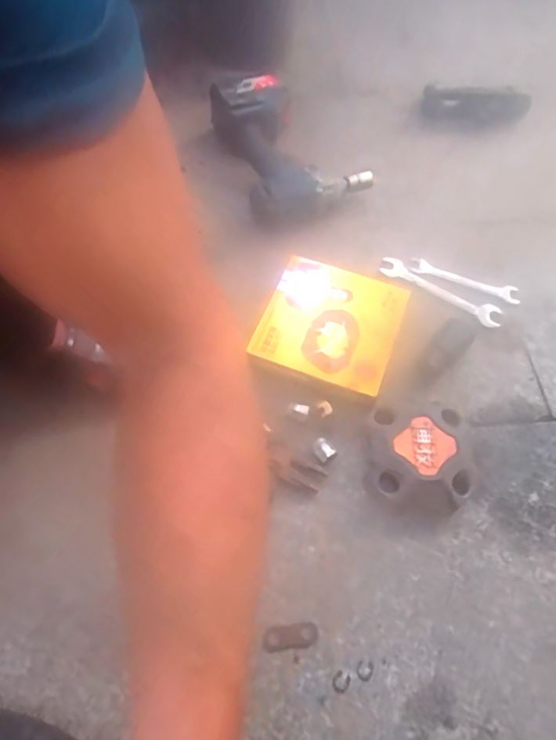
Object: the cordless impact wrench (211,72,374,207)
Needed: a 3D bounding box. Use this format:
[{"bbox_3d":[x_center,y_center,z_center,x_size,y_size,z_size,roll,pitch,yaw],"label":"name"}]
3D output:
[{"bbox_3d":[0.013,-0.335,0.734,0.166,0.068,0.252,-22,63,-11],"label":"cordless impact wrench"}]

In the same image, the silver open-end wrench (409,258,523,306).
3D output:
[{"bbox_3d":[0.248,-0.120,0.658,0.142,0.004,0.026,22,64,12],"label":"silver open-end wrench"}]

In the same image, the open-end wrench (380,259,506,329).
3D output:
[{"bbox_3d":[0.210,-0.106,0.648,0.167,0.005,0.028,32,66,17],"label":"open-end wrench"}]

